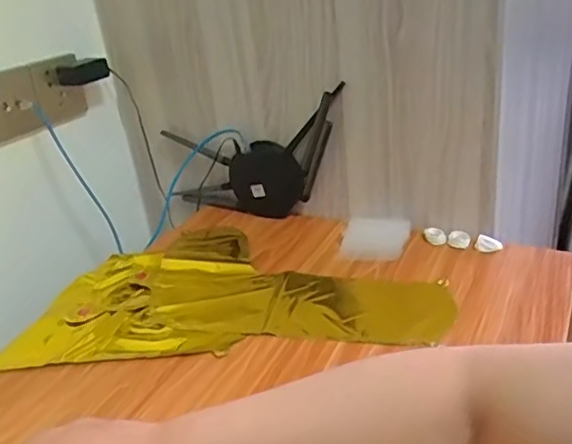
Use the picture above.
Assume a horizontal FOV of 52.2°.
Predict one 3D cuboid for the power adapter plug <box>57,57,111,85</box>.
[{"bbox_3d":[-0.301,-0.222,0.869,0.075,0.032,0.018,-16,28,-19],"label":"power adapter plug"}]

